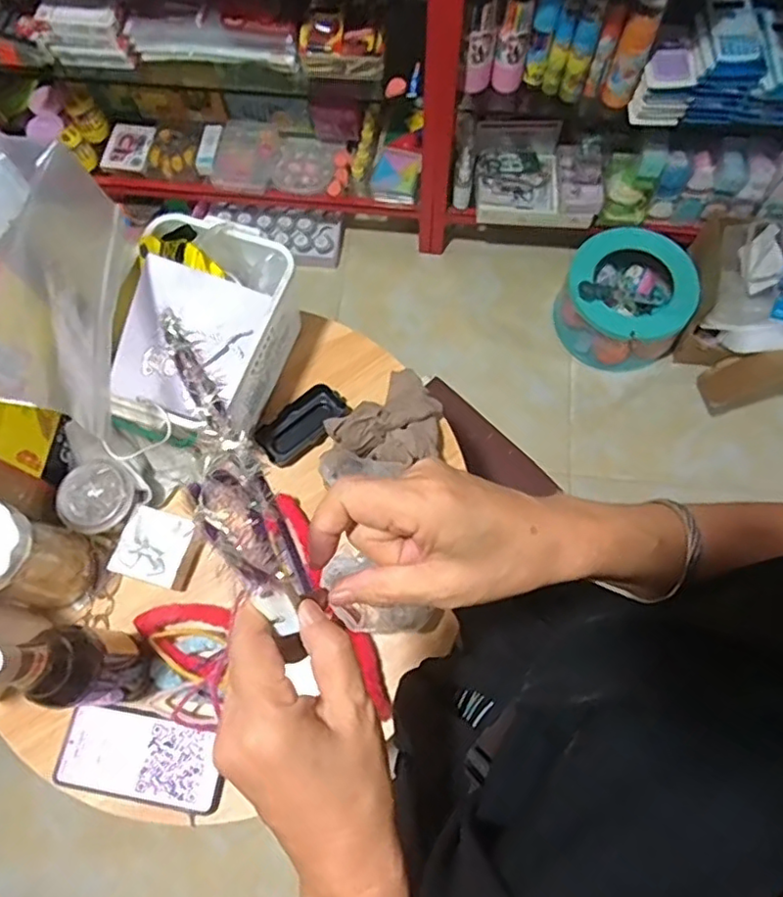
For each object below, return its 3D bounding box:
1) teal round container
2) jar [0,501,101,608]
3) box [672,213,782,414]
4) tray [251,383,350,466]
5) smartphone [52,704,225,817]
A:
[{"bbox_3d":[0.540,-0.349,1.419,0.276,0.208,0.256,0,70,1],"label":"teal round container"},{"bbox_3d":[-0.365,0.105,0.591,0.080,0.152,0.081,0,70,1],"label":"jar"},{"bbox_3d":[0.940,-0.301,1.389,0.522,0.257,0.363,2,70,2],"label":"box"},{"bbox_3d":[-0.102,-0.028,0.717,0.110,0.014,0.056,-39,90,-9],"label":"tray"},{"bbox_3d":[-0.248,0.305,0.604,0.166,0.015,0.079,9,71,5],"label":"smartphone"}]

